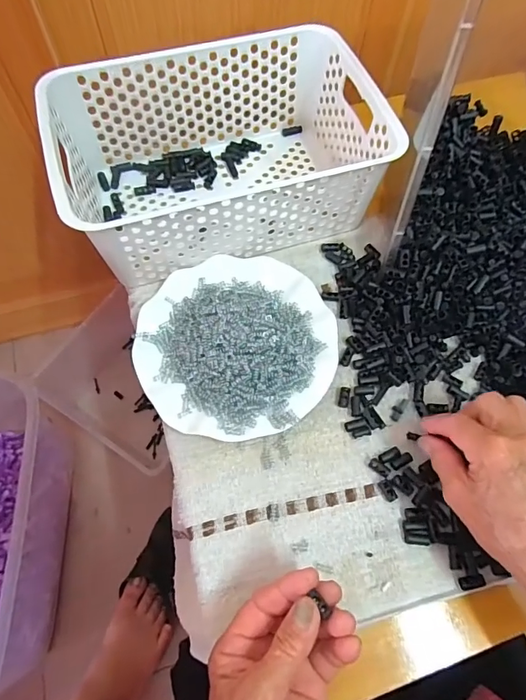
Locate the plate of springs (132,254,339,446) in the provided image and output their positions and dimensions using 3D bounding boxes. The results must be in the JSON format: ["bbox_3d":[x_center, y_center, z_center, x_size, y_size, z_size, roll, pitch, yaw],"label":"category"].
[{"bbox_3d":[-0.024,-0.012,0.396,0.179,0.036,0.176,1,66,-2],"label":"plate of springs"}]

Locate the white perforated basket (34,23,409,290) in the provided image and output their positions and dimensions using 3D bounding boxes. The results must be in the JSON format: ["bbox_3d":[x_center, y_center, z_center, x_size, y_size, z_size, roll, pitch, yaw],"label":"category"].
[{"bbox_3d":[-0.043,-0.198,0.452,0.305,0.114,0.201,-17,68,-10],"label":"white perforated basket"}]

